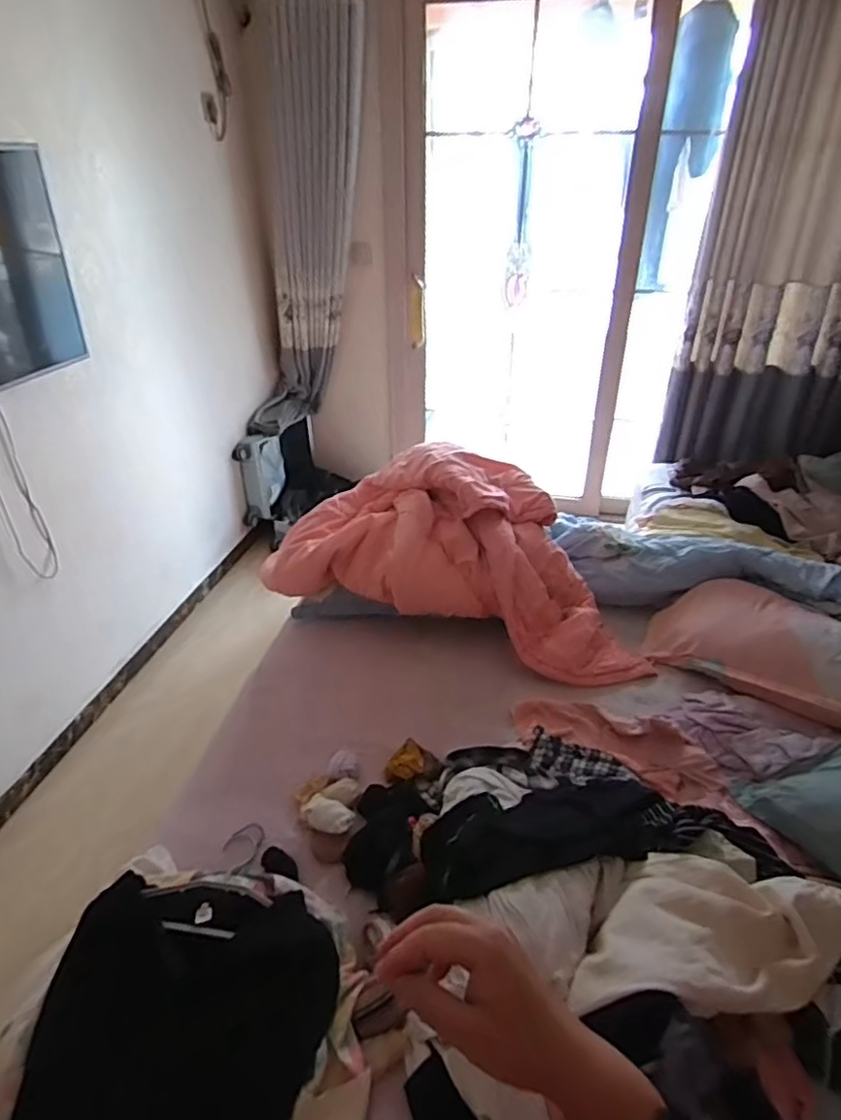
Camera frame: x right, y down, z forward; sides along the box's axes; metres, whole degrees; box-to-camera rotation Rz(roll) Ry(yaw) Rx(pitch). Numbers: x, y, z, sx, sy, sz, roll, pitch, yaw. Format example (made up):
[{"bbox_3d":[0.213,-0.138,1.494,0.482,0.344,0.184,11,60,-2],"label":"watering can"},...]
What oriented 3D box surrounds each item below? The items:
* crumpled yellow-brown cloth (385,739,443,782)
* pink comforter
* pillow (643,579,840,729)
[{"bbox_3d":[-0.012,0.417,1.304,0.110,0.032,0.087,3,32,5],"label":"crumpled yellow-brown cloth"},{"bbox_3d":[0.119,-0.048,1.719,0.957,0.356,0.476,11,33,17],"label":"pink comforter"},{"bbox_3d":[0.868,0.197,1.568,0.520,0.156,0.322,20,37,29],"label":"pillow"}]

